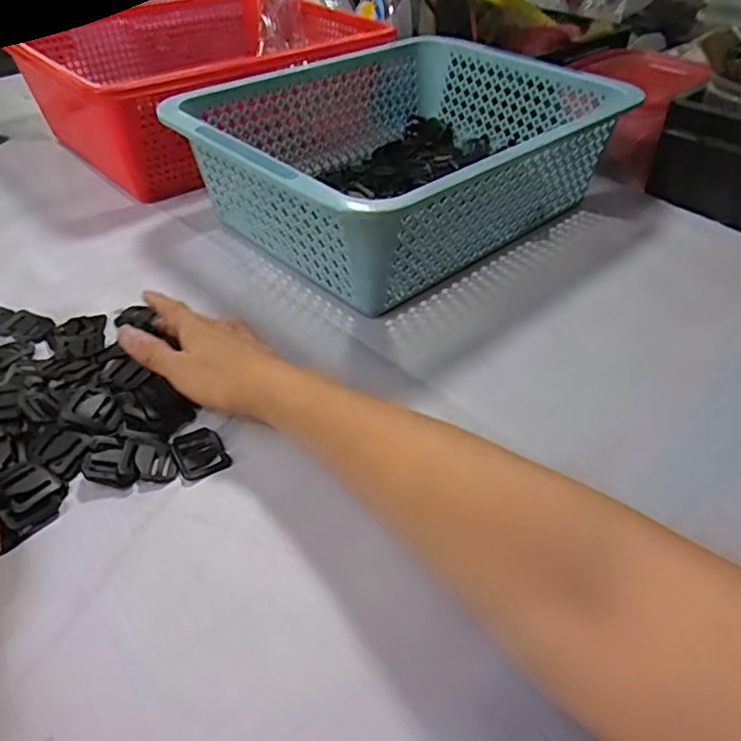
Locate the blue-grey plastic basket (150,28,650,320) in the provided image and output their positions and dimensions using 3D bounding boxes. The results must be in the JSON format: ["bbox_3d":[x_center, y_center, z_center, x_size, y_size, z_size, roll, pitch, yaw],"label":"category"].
[{"bbox_3d":[0.030,-0.212,0.610,0.373,0.116,0.284,-32,51,-31],"label":"blue-grey plastic basket"}]

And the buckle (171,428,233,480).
[{"bbox_3d":[-0.110,0.053,0.397,0.031,0.004,0.036,-22,47,-23],"label":"buckle"}]

